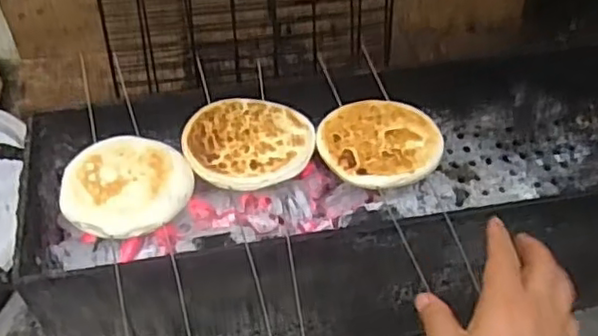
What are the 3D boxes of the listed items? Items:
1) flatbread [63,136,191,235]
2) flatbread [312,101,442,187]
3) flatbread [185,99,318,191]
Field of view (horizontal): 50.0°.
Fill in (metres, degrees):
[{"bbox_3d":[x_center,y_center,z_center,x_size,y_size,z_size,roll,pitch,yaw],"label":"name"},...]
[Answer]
[{"bbox_3d":[-0.151,0.014,0.557,0.107,0.013,0.098,1,53,-1],"label":"flatbread"},{"bbox_3d":[0.076,-0.026,0.594,0.110,0.007,0.101,1,53,-1],"label":"flatbread"},{"bbox_3d":[-0.044,-0.024,0.585,0.116,0.018,0.091,-5,53,-6],"label":"flatbread"}]

